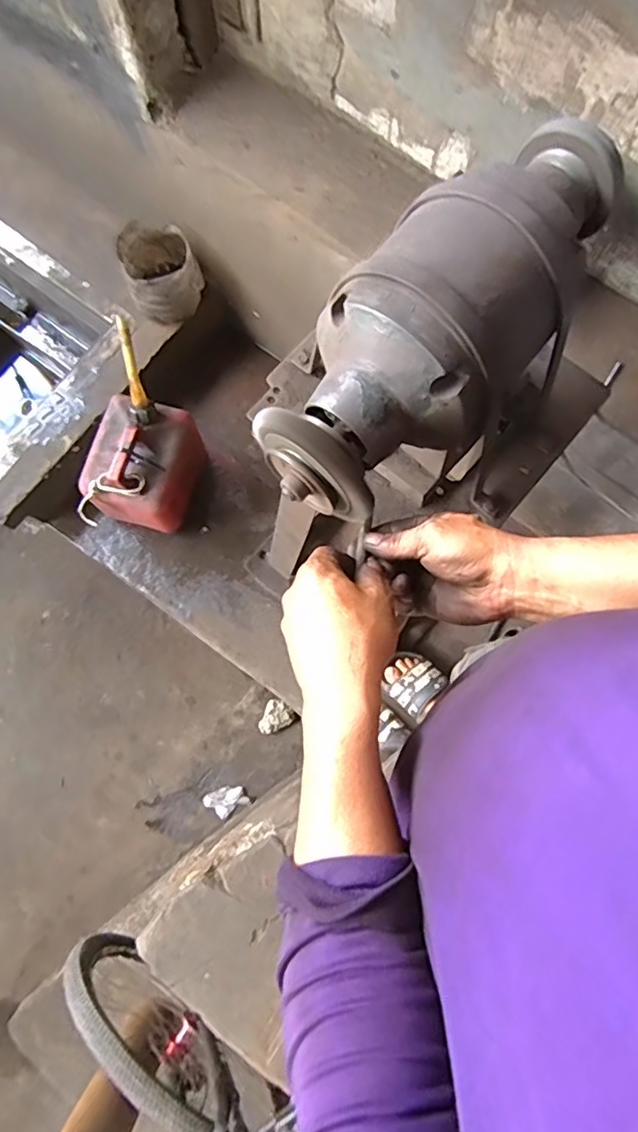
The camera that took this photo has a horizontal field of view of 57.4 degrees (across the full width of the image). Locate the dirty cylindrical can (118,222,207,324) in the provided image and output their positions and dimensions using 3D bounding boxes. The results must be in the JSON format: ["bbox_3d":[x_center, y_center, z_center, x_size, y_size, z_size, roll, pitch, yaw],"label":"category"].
[{"bbox_3d":[-0.347,-0.650,1.296,0.153,0.119,0.190,-20,79,-5],"label":"dirty cylindrical can"}]

